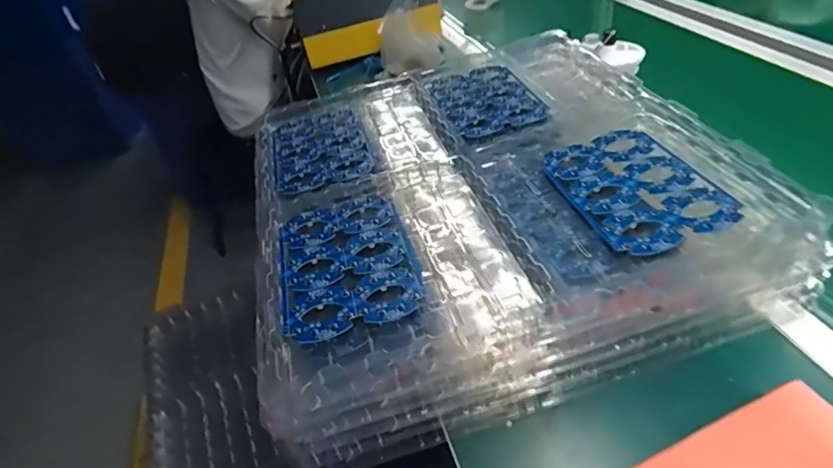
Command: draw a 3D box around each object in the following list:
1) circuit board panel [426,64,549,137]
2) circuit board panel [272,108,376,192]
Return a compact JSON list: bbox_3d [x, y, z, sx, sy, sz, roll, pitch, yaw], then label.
[{"bbox_3d":[0.102,-0.209,0.759,0.144,0.009,0.200,-13,39,-6],"label":"circuit board panel"},{"bbox_3d":[-0.144,-0.128,0.734,0.135,0.008,0.197,-15,39,-9],"label":"circuit board panel"}]

